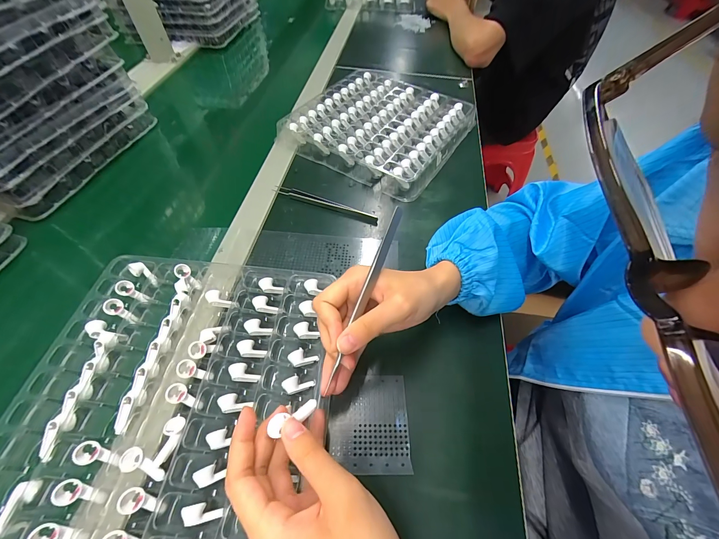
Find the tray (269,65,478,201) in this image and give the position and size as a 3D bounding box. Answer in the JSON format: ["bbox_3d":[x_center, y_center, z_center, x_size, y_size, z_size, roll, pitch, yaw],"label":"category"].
[{"bbox_3d":[0.036,-0.250,0.514,0.258,0.031,0.249,29,61,18],"label":"tray"}]

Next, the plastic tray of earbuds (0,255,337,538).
[{"bbox_3d":[-0.162,0.105,0.272,0.238,0.033,0.249,3,56,2],"label":"plastic tray of earbuds"}]

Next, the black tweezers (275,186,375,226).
[{"bbox_3d":[-0.048,-0.092,0.423,0.154,0.010,0.014,18,58,12],"label":"black tweezers"}]

